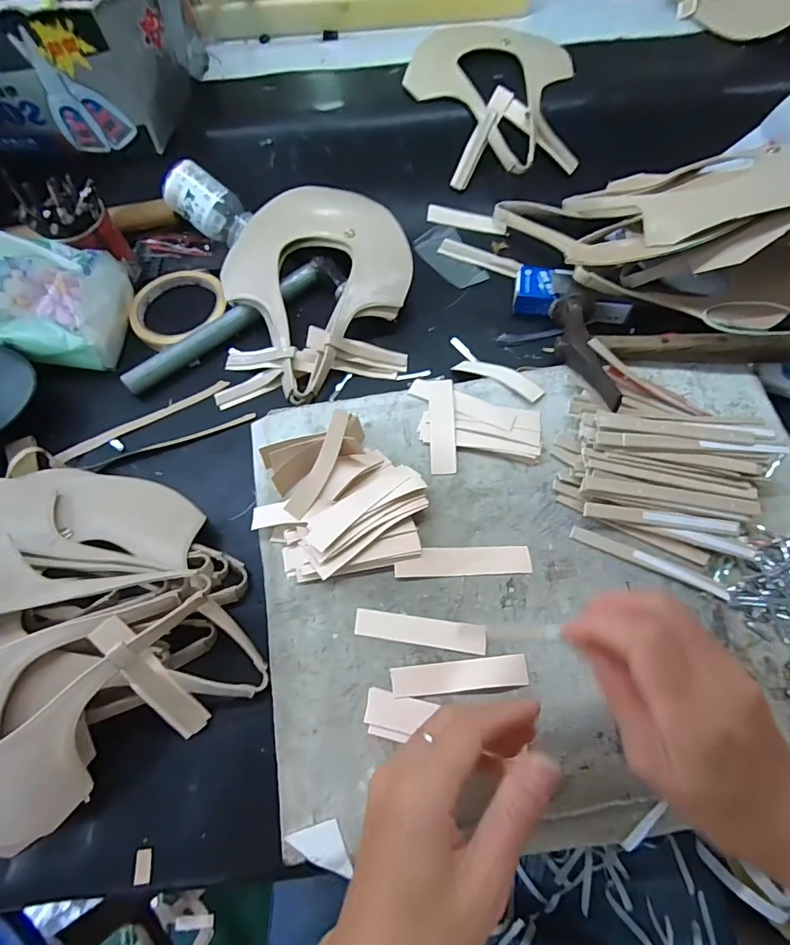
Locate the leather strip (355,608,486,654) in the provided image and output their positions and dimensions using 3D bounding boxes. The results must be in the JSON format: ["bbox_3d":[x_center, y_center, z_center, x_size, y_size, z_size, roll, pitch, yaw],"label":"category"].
[{"bbox_3d":[0.016,0.102,0.305,0.083,0.004,0.017,7,65,6],"label":"leather strip"}]

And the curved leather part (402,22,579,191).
[{"bbox_3d":[0.099,-0.394,0.503,0.170,0.057,0.192,-5,64,0],"label":"curved leather part"}]

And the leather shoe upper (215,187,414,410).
[{"bbox_3d":[-0.074,-0.173,0.445,0.176,0.049,0.228,-3,64,1],"label":"leather shoe upper"}]

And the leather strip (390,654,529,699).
[{"bbox_3d":[0.040,0.126,0.293,0.083,0.004,0.017,-6,64,0],"label":"leather strip"}]

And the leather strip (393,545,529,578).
[{"bbox_3d":[0.047,0.060,0.322,0.091,0.005,0.019,-3,64,1],"label":"leather strip"}]

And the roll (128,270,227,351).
[{"bbox_3d":[-0.218,-0.166,0.466,0.087,0.013,0.094,-1,68,2],"label":"roll"}]

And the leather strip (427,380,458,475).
[{"bbox_3d":[0.037,-0.039,0.369,0.020,0.004,0.084,0,65,2],"label":"leather strip"}]

